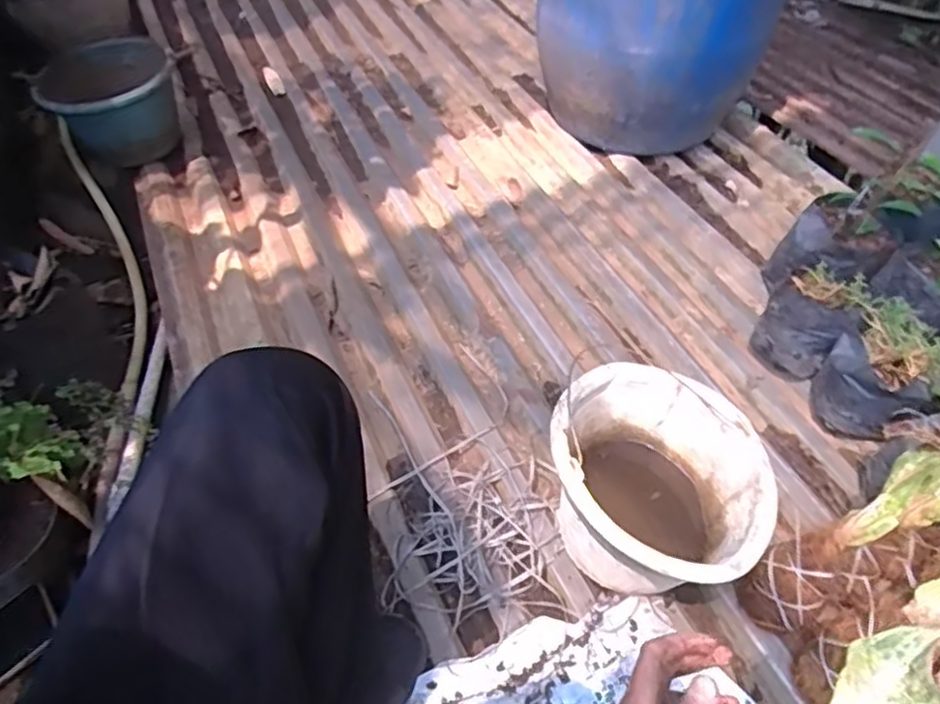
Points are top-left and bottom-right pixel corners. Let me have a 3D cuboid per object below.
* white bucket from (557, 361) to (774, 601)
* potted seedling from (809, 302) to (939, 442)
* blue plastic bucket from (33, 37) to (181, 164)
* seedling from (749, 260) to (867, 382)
[{"bbox_3d":[0.206,0.148,0.759,0.234,0.148,0.233,0,52,0],"label":"white bucket"},{"bbox_3d":[0.563,0.042,0.923,0.136,0.144,0.140,0,52,0],"label":"potted seedling"},{"bbox_3d":[-0.697,-0.474,1.326,0.251,0.196,0.218,-19,54,-14],"label":"blue plastic bucket"},{"bbox_3d":[0.502,-0.041,1.003,0.109,0.151,0.112,0,52,0],"label":"seedling"}]

